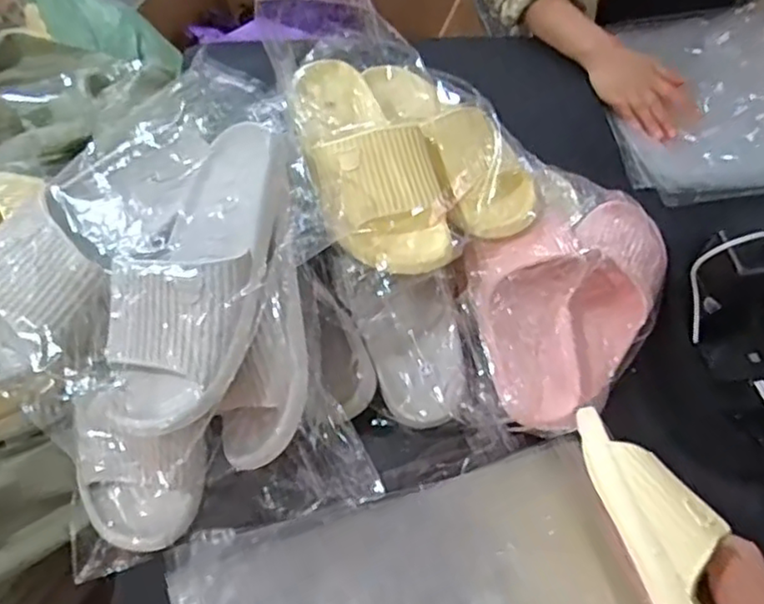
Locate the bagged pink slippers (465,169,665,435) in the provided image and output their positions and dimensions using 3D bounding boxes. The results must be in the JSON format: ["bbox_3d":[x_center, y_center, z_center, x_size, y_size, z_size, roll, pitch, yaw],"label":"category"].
[{"bbox_3d":[0.180,-0.016,0.658,0.173,0.081,0.278,33,62,19],"label":"bagged pink slippers"}]

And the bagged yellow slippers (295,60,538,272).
[{"bbox_3d":[0.014,-0.152,0.655,0.212,0.080,0.256,-28,62,-18],"label":"bagged yellow slippers"}]

